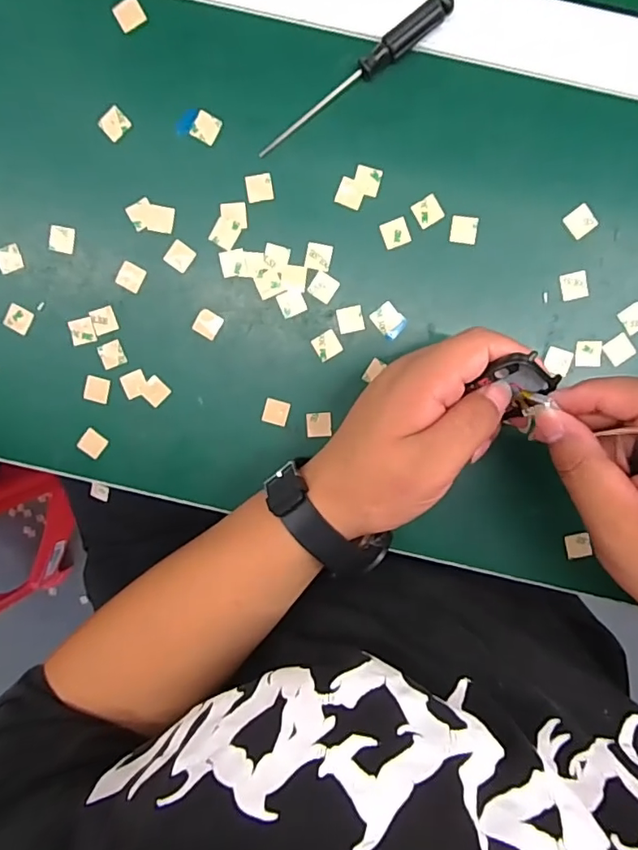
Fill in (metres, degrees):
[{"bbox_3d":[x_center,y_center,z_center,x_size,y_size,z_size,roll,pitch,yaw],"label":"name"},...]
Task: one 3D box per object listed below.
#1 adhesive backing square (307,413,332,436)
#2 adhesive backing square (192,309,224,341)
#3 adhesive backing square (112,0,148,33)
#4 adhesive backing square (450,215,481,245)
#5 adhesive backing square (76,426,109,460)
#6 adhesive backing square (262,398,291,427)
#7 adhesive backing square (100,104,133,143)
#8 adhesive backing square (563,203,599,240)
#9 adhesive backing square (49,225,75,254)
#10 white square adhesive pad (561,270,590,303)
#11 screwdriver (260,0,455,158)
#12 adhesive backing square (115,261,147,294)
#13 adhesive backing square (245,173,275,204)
[{"bbox_3d":[0.000,0.000,0.338,0.015,0.004,0.015,-3,92,0],"label":"adhesive backing square"},{"bbox_3d":[-0.070,-0.064,0.333,0.016,0.004,0.016,32,95,-1],"label":"adhesive backing square"},{"bbox_3d":[-0.111,-0.242,0.310,0.016,0.004,0.016,-28,96,6],"label":"adhesive backing square"},{"bbox_3d":[0.088,-0.118,0.320,0.016,0.004,0.016,7,100,4],"label":"adhesive backing square"},{"bbox_3d":[-0.147,0.012,0.343,0.016,0.004,0.016,37,98,-3],"label":"adhesive backing square"},{"bbox_3d":[-0.027,-0.008,0.337,0.016,0.004,0.015,15,99,0],"label":"adhesive backing square"},{"bbox_3d":[-0.123,-0.182,0.319,0.016,0.004,0.016,-44,96,1],"label":"adhesive backing square"},{"bbox_3d":[0.157,-0.122,0.316,0.017,0.004,0.017,-38,95,7],"label":"adhesive backing square"},{"bbox_3d":[-0.161,-0.116,0.330,0.015,0.004,0.016,6,96,-11],"label":"adhesive backing square"},{"bbox_3d":[0.156,-0.085,0.322,0.016,0.004,0.016,-12,97,1],"label":"white square adhesive pad"},{"bbox_3d":[0.019,-0.201,0.304,0.130,0.013,0.014,-33,96,6],"label":"screwdriver"},{"bbox_3d":[-0.118,-0.093,0.331,0.016,0.004,0.016,27,91,-4],"label":"adhesive backing square"},{"bbox_3d":[-0.036,-0.144,0.321,0.015,0.004,0.015,-10,103,-1],"label":"adhesive backing square"}]

